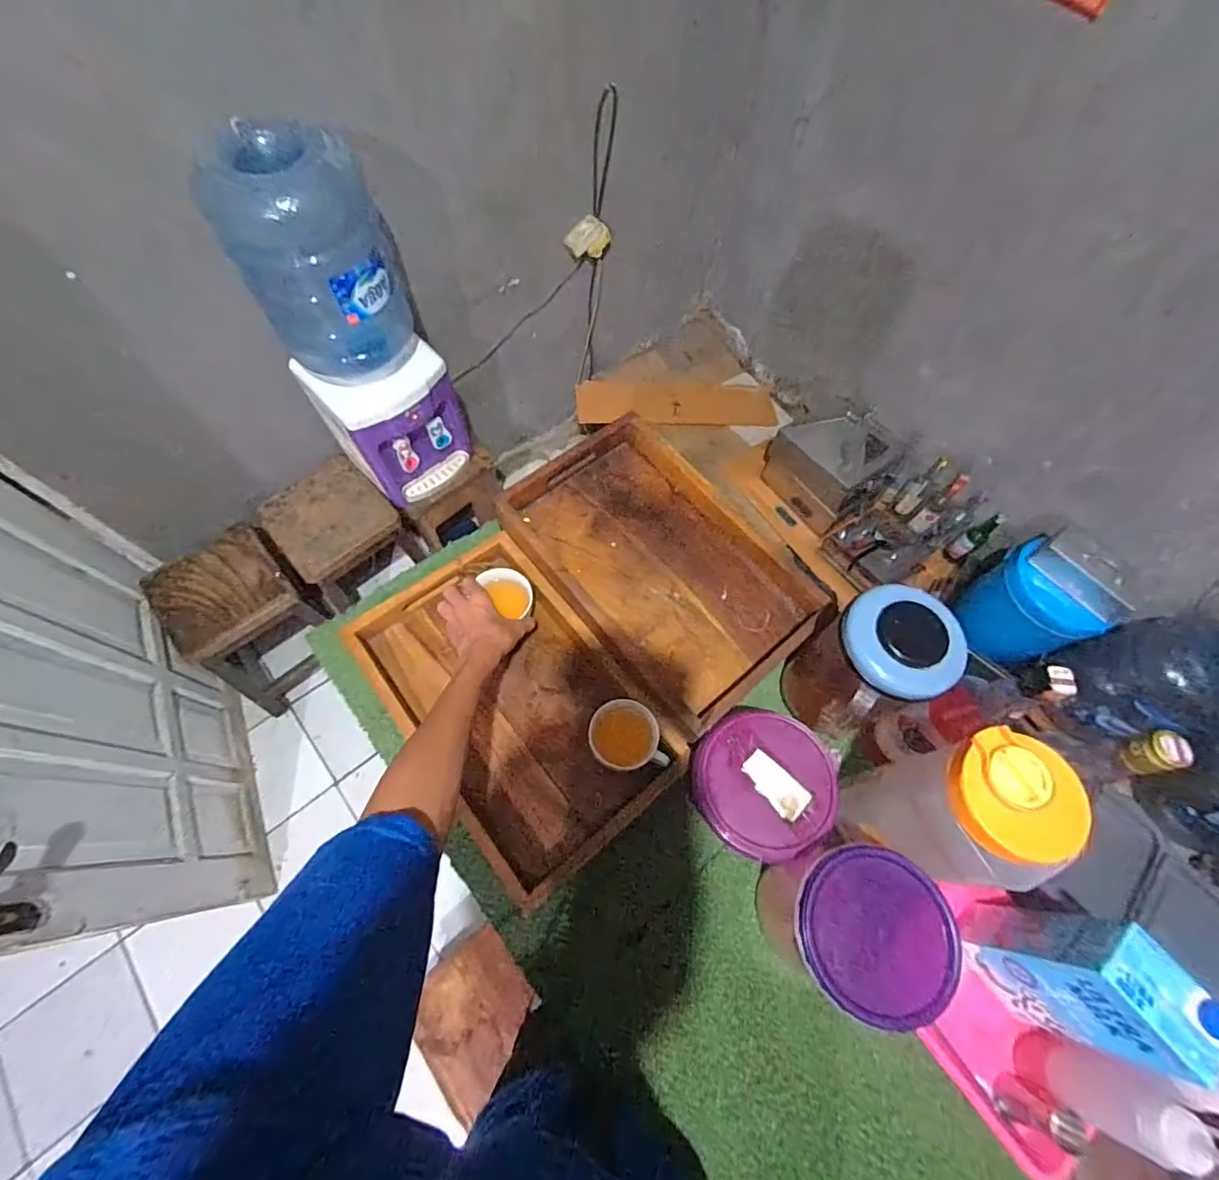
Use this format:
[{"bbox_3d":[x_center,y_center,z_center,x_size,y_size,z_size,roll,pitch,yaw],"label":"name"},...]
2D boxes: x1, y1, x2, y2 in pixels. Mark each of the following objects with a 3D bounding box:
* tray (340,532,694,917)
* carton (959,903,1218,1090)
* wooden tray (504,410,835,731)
[{"bbox_3d":[-0.116,0.132,0.649,0.262,0.070,0.382,-38,73,-18],"label":"tray"},{"bbox_3d":[0.434,0.363,0.490,0.072,0.172,0.104,-34,71,-17],"label":"carton"},{"bbox_3d":[0.068,-0.046,0.698,0.261,0.066,0.397,-40,73,-19],"label":"wooden tray"}]

